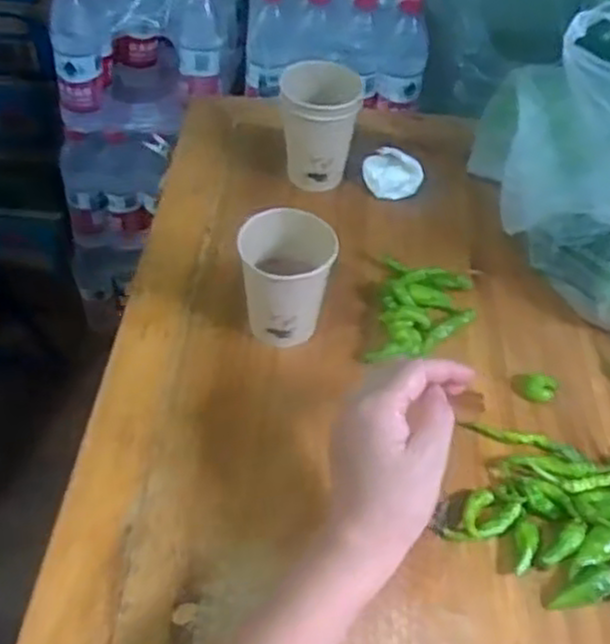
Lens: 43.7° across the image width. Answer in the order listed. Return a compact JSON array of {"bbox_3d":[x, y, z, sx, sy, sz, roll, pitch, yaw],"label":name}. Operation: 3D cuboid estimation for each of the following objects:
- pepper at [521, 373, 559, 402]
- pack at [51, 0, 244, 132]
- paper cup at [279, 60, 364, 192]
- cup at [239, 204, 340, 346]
[{"bbox_3d":[0.177,0.051,0.577,0.024,0.017,0.020,30,52,19],"label":"pepper"},{"bbox_3d":[-0.210,-0.479,1.144,0.250,0.212,0.370,6,46,-2],"label":"pack"},{"bbox_3d":[0.011,-0.179,0.705,0.069,0.101,0.068,3,48,-4],"label":"paper cup"},{"bbox_3d":[-0.015,-0.033,0.580,0.070,0.091,0.066,-2,49,-8],"label":"cup"}]

